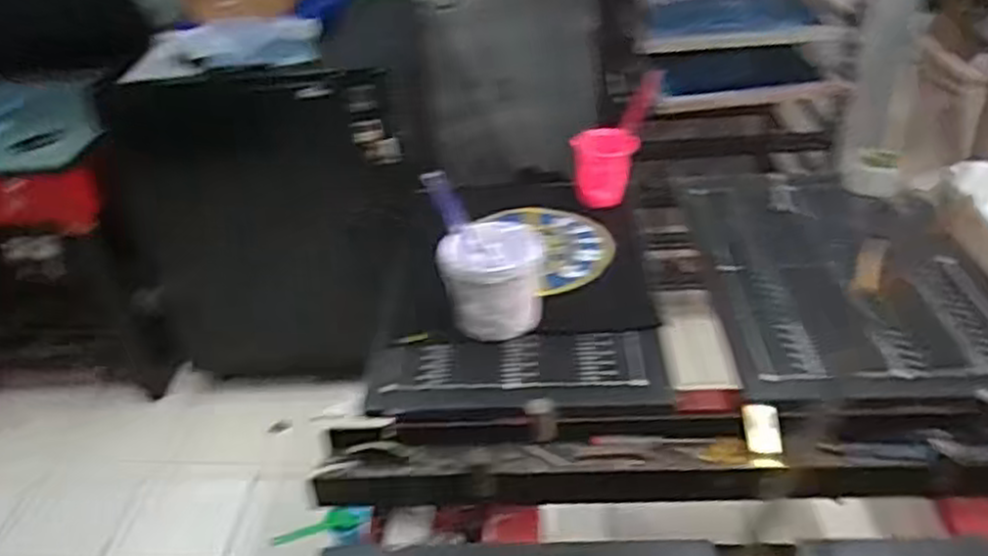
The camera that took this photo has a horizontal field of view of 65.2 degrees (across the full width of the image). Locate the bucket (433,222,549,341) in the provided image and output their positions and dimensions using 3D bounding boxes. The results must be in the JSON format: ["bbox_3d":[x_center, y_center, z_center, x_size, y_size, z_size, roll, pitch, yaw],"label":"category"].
[{"bbox_3d":[-0.002,0.008,1.065,0.139,0.121,0.133,-4,33,2],"label":"bucket"}]

